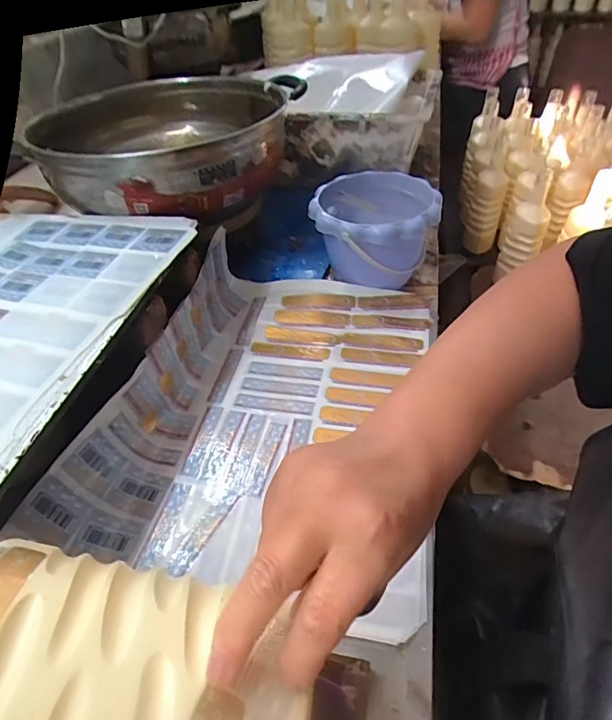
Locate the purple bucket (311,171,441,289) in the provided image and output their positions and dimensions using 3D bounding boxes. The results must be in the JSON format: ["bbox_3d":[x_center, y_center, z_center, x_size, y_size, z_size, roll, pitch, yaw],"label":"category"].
[{"bbox_3d":[0.087,-0.159,0.603,0.147,0.112,0.144,3,45,9],"label":"purple bucket"}]

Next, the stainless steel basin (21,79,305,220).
[{"bbox_3d":[-0.180,-0.289,0.607,0.303,0.070,0.302,-1,44,1],"label":"stainless steel basin"}]

